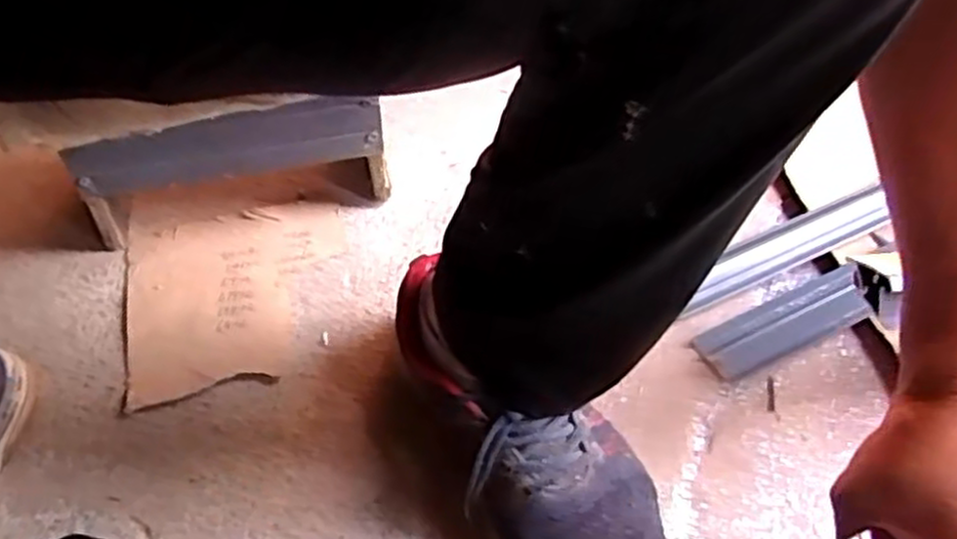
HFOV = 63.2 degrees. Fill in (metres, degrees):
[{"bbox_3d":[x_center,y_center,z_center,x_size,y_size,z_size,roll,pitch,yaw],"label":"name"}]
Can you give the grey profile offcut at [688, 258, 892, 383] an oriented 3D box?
[{"bbox_3d":[0.248,0.042,0.621,0.153,0.021,0.051,-26,52,-1],"label":"grey profile offcut"}]

